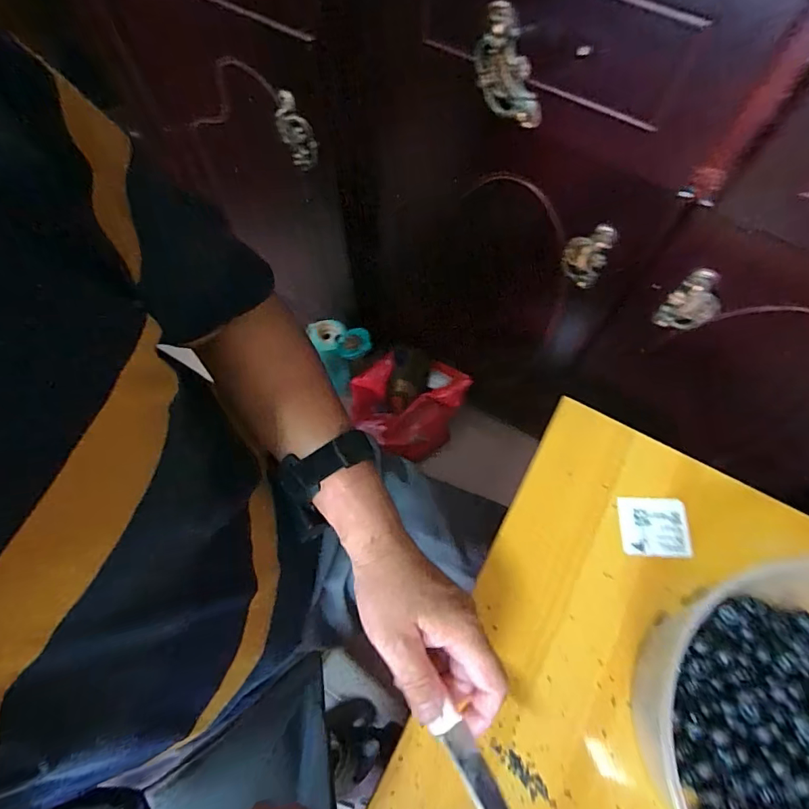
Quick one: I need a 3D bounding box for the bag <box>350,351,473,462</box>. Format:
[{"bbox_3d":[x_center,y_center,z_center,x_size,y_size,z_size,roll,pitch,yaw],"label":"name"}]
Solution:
[{"bbox_3d":[-0.005,0.002,0.943,0.210,0.148,0.175,27,72,10],"label":"bag"}]

